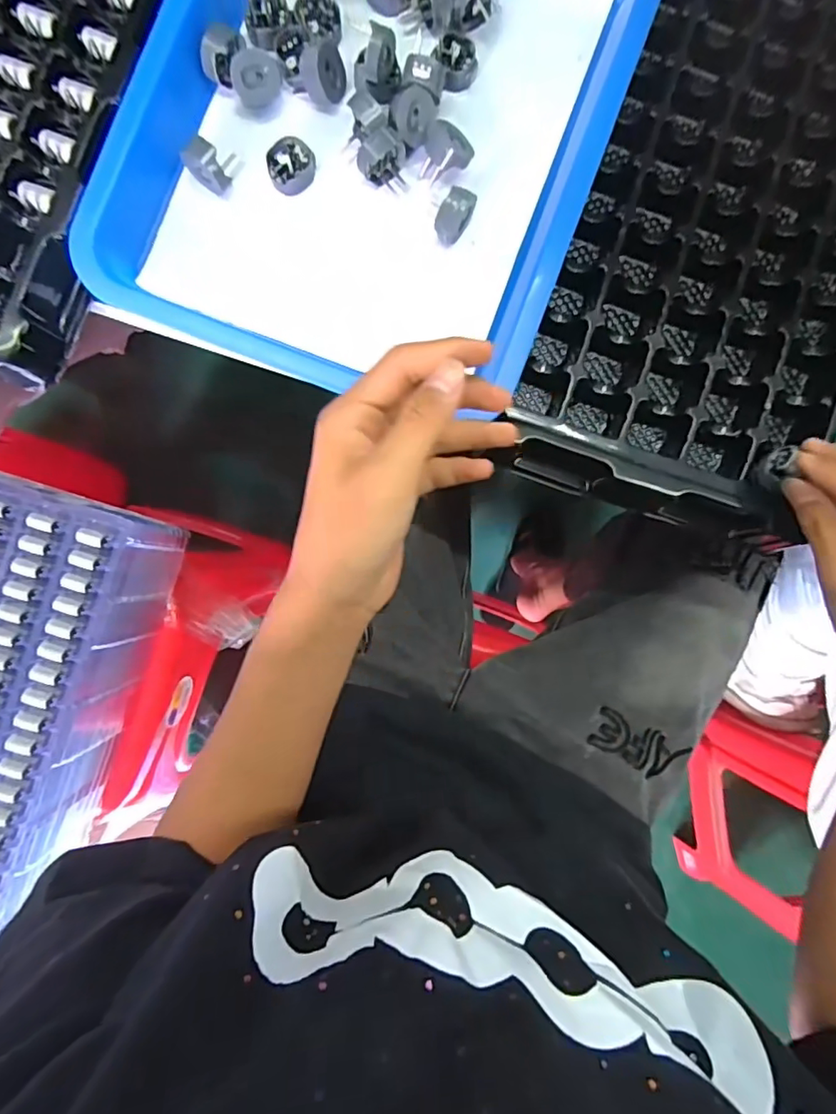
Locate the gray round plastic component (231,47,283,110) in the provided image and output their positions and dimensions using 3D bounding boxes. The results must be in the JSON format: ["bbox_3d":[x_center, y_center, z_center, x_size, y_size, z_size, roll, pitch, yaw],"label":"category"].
[{"bbox_3d":[-0.097,-0.289,0.328,0.029,0.027,0.015,-25,57,-2],"label":"gray round plastic component"}]

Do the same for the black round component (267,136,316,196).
[{"bbox_3d":[-0.077,-0.238,0.330,0.027,0.018,0.024,4,89,-2],"label":"black round component"}]

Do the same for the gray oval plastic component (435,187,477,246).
[{"bbox_3d":[0.022,-0.205,0.328,0.018,0.022,0.025,24,88,-2],"label":"gray oval plastic component"}]

